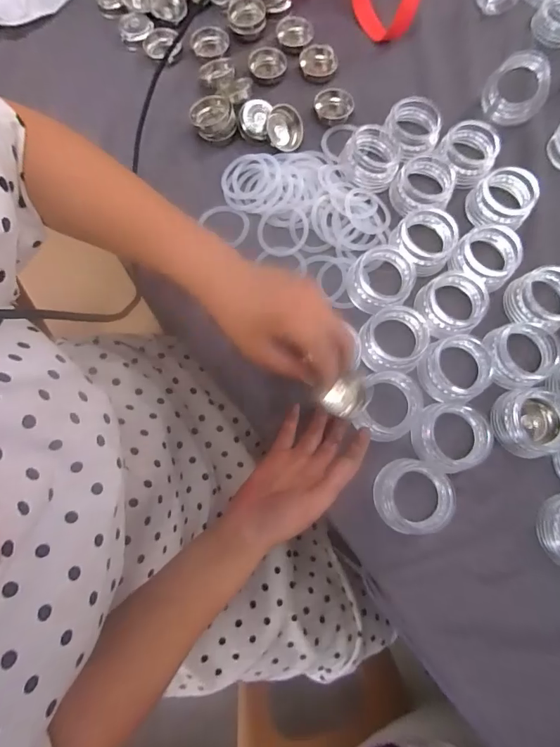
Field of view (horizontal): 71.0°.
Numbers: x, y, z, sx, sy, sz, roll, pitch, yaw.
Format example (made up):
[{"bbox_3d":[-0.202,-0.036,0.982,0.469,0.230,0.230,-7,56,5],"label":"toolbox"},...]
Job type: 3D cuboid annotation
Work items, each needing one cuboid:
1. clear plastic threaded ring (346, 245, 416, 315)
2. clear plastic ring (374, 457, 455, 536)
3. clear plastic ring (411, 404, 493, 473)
[{"bbox_3d":[0.102,-0.094,0.398,0.064,0.026,0.069,0,78,0],"label":"clear plastic threaded ring"},{"bbox_3d":[0.120,0.110,0.351,0.068,0.024,0.063,0,78,0],"label":"clear plastic ring"},{"bbox_3d":[0.158,0.059,0.362,0.069,0.029,0.062,3,78,0],"label":"clear plastic ring"}]

